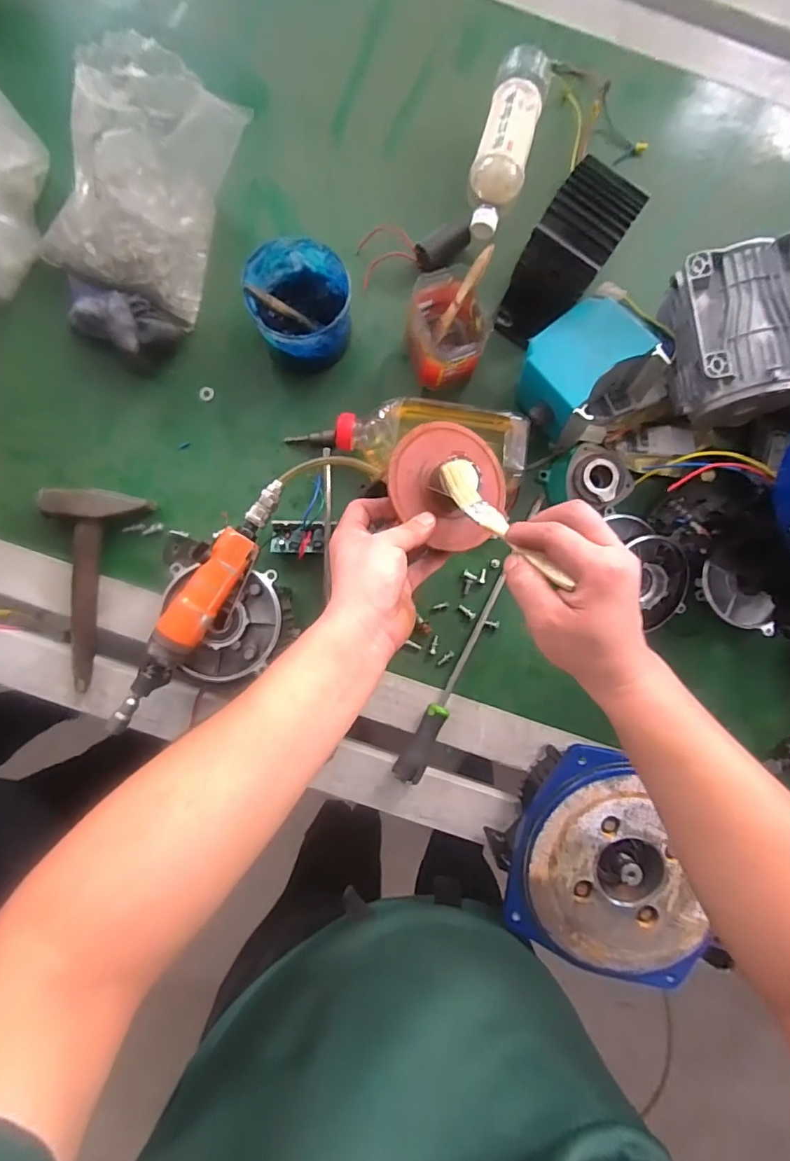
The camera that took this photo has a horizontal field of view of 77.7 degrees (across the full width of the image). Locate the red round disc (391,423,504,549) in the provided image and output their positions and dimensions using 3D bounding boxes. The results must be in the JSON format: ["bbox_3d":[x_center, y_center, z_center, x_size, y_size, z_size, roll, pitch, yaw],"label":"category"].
[{"bbox_3d":[0.048,-0.087,0.433,0.108,0.042,0.104,0,90,-4],"label":"red round disc"}]

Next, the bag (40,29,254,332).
[{"bbox_3d":[-0.282,-0.439,0.551,0.175,0.108,0.217,25,88,-3],"label":"bag"}]

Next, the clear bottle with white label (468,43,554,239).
[{"bbox_3d":[0.133,-0.528,0.602,0.062,0.067,0.217,15,89,-4],"label":"clear bottle with white label"}]

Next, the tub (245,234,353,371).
[{"bbox_3d":[-0.110,-0.320,0.581,0.116,0.079,0.121,-11,90,-4],"label":"tub"}]

